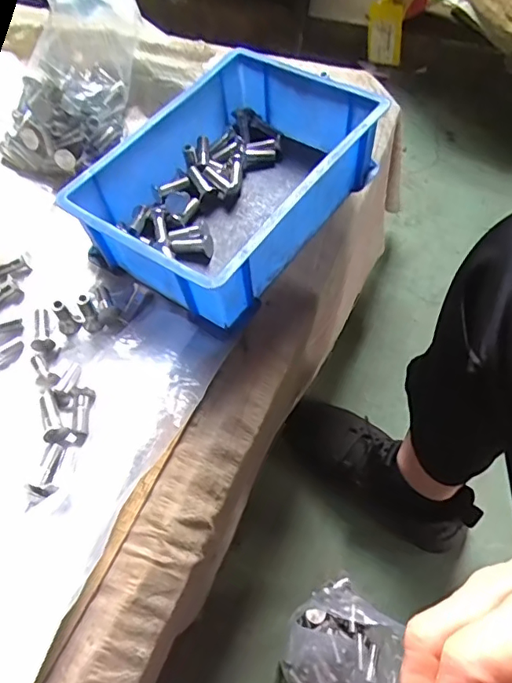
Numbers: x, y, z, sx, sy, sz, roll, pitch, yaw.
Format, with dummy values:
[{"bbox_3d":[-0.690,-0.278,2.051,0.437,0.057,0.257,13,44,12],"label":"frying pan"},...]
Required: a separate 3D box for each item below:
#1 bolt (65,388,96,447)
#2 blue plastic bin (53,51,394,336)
[{"bbox_3d":[-0.128,0.055,0.394,0.013,0.010,0.041,7,62,8],"label":"bolt"},{"bbox_3d":[-0.022,-0.137,0.460,0.162,0.078,0.234,33,69,20],"label":"blue plastic bin"}]

